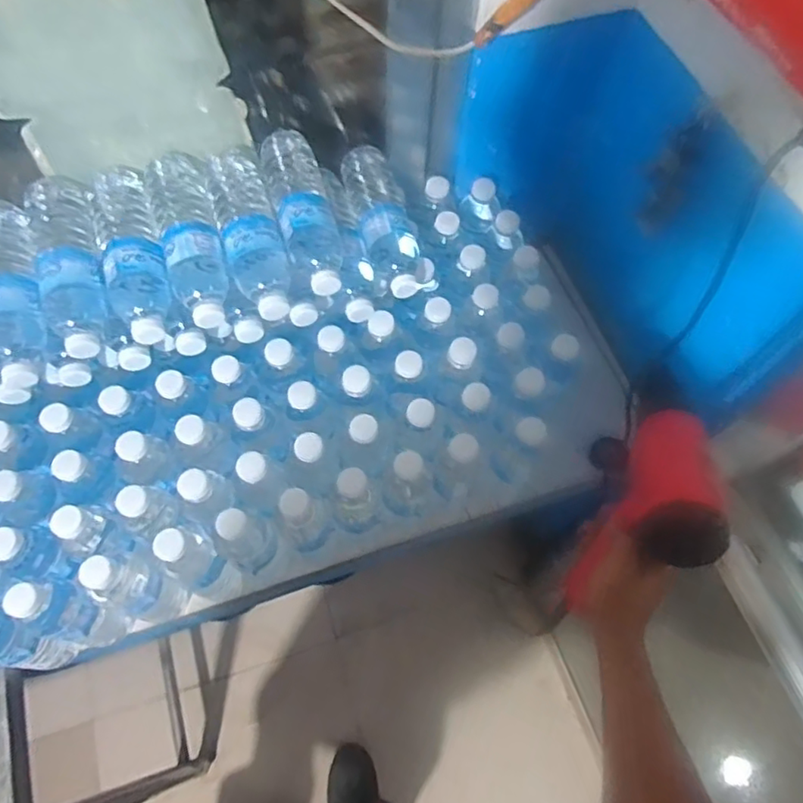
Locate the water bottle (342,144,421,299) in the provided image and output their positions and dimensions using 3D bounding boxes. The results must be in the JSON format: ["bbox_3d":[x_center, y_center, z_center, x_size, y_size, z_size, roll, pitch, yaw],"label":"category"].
[{"bbox_3d":[-0.020,-0.216,0.746,0.072,0.070,0.214,-12,65,-7],"label":"water bottle"}]

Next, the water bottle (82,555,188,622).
[{"bbox_3d":[-0.296,0.210,0.673,0.060,0.197,0.055,19,65,8],"label":"water bottle"}]

